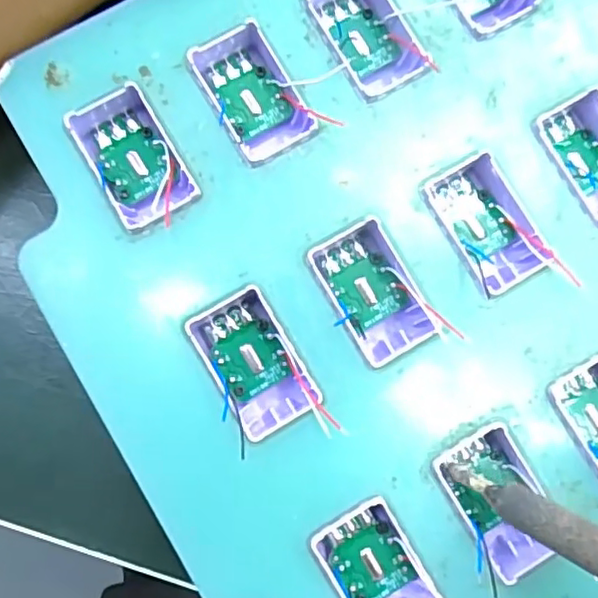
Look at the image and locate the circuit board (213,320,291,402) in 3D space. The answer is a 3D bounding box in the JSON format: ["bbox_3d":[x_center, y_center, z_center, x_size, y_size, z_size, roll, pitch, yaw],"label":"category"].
[{"bbox_3d":[-0.011,0.014,0.146,0.014,0.004,0.017,-29,85,-5],"label":"circuit board"}]

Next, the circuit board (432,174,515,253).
[{"bbox_3d":[0.044,-0.022,0.152,0.013,0.004,0.021,-29,85,-5],"label":"circuit board"}]

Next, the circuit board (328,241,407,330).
[{"bbox_3d":[0.016,-0.004,0.150,0.014,0.004,0.021,-27,85,-5],"label":"circuit board"}]

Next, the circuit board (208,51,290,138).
[{"bbox_3d":[-0.012,-0.051,0.153,0.015,0.004,0.021,-27,85,-5],"label":"circuit board"}]

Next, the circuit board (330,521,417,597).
[{"bbox_3d":[0.017,0.061,0.141,0.015,0.004,0.017,-28,85,-5],"label":"circuit board"}]

